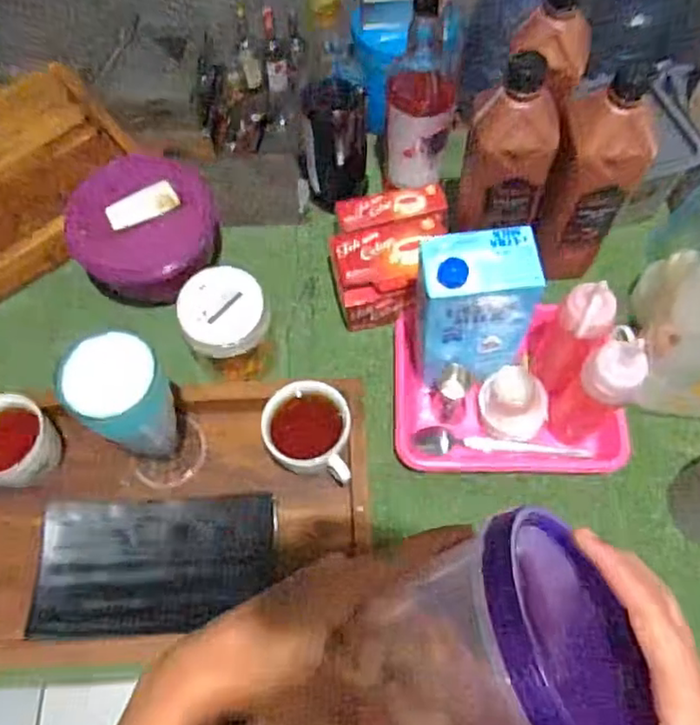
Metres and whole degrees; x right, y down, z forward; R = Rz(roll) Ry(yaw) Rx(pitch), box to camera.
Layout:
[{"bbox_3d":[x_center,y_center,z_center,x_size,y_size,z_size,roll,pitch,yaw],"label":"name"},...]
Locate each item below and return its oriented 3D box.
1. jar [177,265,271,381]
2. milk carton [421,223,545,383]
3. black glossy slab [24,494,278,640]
[{"bbox_3d":[-0.124,-0.037,0.653,0.081,0.092,0.084,0,66,0],"label":"jar"},{"bbox_3d":[0.110,-0.051,0.571,0.103,0.158,0.070,-5,66,-2],"label":"milk carton"},{"bbox_3d":[-0.178,0.190,0.595,0.212,0.016,0.118,0,75,-9],"label":"black glossy slab"}]

